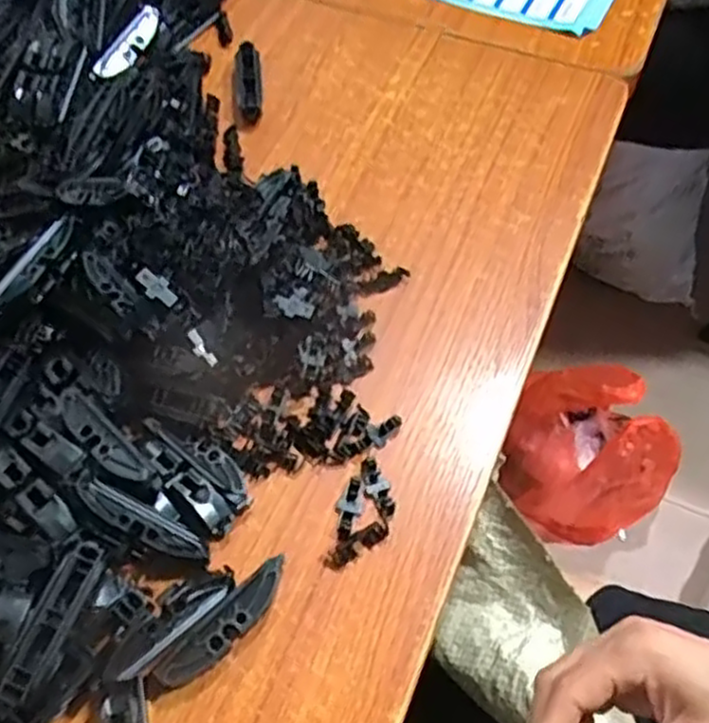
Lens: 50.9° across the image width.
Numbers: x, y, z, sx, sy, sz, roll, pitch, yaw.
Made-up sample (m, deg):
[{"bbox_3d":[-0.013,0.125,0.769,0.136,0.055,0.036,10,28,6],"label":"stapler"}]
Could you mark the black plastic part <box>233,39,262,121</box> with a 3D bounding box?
[{"bbox_3d":[-0.081,-0.212,0.569,0.020,0.019,0.072,-7,59,-3],"label":"black plastic part"}]

